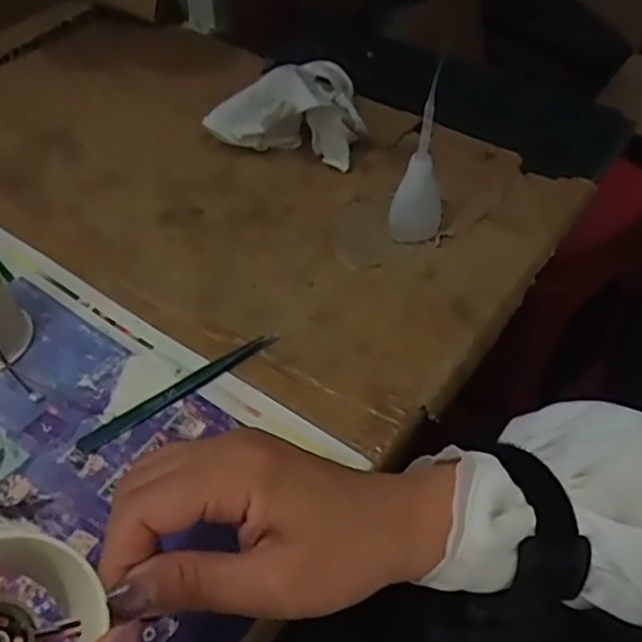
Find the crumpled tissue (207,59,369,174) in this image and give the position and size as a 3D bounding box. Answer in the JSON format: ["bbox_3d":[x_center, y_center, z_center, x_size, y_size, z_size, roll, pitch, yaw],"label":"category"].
[{"bbox_3d":[-0.021,-0.175,0.532,0.115,0.062,0.090,13,51,10],"label":"crumpled tissue"}]

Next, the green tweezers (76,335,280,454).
[{"bbox_3d":[-0.080,0.039,0.388,0.126,0.004,0.013,-31,57,-24],"label":"green tweezers"}]

